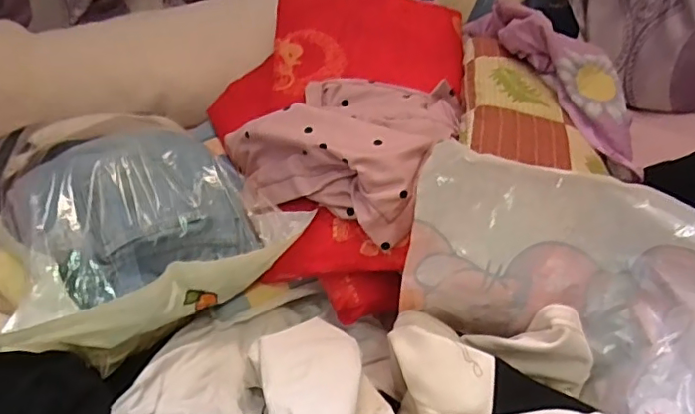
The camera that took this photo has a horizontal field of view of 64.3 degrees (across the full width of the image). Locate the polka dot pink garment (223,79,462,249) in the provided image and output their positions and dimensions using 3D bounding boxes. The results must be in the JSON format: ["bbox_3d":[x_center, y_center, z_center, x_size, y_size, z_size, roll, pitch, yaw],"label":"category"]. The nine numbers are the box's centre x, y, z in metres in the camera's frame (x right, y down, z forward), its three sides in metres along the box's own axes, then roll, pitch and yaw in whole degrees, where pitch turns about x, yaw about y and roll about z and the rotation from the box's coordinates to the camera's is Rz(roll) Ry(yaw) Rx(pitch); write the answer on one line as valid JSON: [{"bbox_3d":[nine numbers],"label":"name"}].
[{"bbox_3d":[-0.007,-0.127,0.936,0.346,0.105,0.320,21,50,18],"label":"polka dot pink garment"}]

